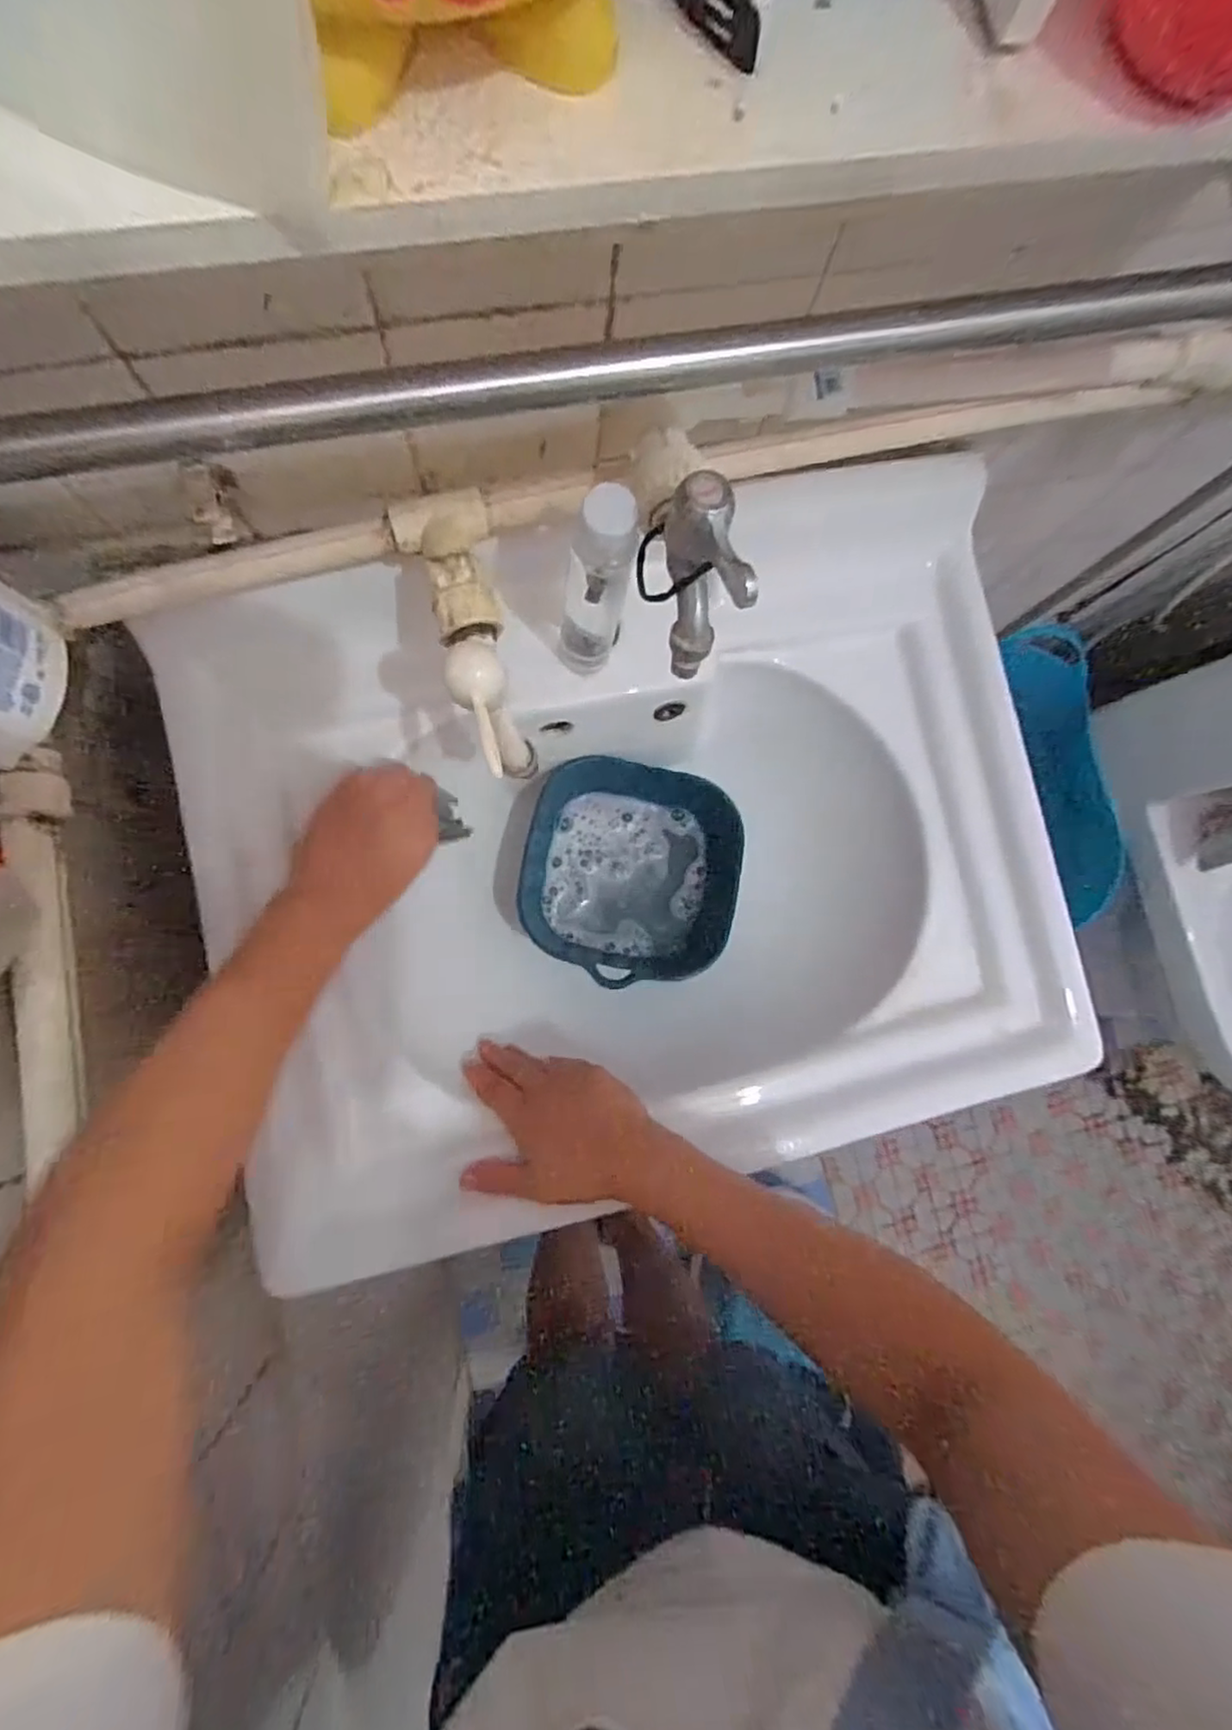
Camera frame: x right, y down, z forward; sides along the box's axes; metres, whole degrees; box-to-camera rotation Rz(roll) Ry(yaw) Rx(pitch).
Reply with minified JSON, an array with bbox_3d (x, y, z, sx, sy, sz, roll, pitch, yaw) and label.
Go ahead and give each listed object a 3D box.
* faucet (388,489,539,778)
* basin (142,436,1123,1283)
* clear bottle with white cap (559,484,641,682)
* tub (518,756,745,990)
[{"bbox_3d":[-0.079,-0.131,0.368,0.055,0.067,0.159,-16,87,-8],"label":"faucet"},{"bbox_3d":[0.019,-0.008,0.537,0.586,0.172,0.458,-12,87,-8],"label":"basin"},{"bbox_3d":[-0.012,-0.160,0.401,0.037,0.155,0.035,11,84,-6],"label":"clear bottle with white cap"},{"bbox_3d":[0.010,0.005,0.583,0.183,0.059,0.200,15,84,-5],"label":"tub"}]

